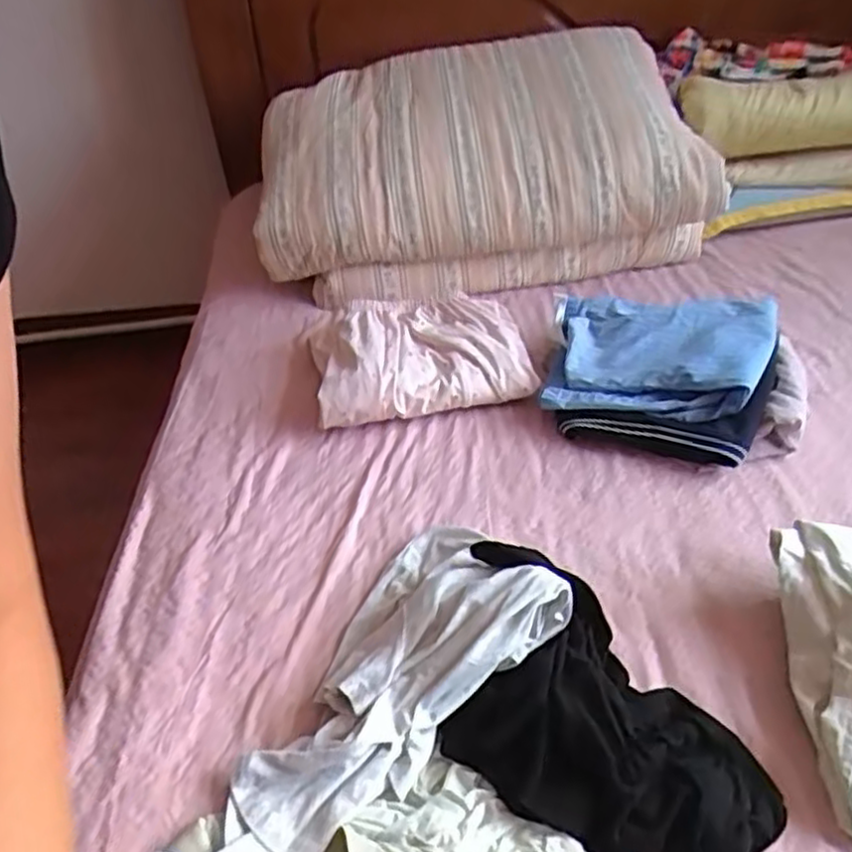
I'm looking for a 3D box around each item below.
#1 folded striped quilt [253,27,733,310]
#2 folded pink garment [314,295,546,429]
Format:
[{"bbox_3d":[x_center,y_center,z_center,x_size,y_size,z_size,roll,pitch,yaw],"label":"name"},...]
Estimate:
[{"bbox_3d":[0.109,-0.462,1.240,0.722,0.220,0.511,-7,38,-1],"label":"folded striped quilt"},{"bbox_3d":[-0.011,-0.099,0.994,0.282,0.080,0.233,-11,39,-6],"label":"folded pink garment"}]

